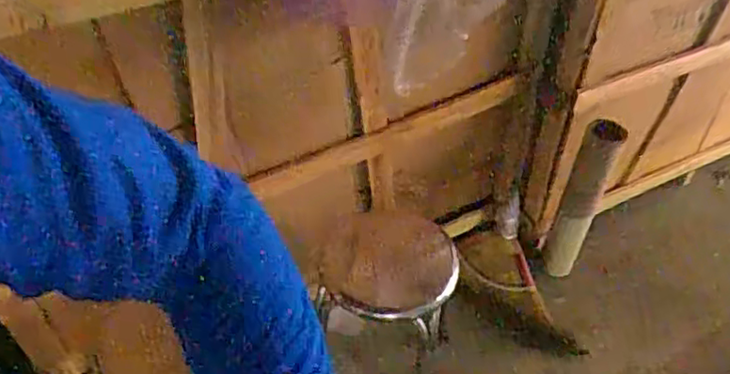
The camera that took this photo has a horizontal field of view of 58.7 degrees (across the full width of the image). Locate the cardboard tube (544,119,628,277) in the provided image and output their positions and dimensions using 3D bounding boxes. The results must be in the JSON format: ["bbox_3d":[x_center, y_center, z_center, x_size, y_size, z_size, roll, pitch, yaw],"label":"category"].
[{"bbox_3d":[0.534,0.057,1.635,0.090,0.455,0.102,24,49,20],"label":"cardboard tube"}]

